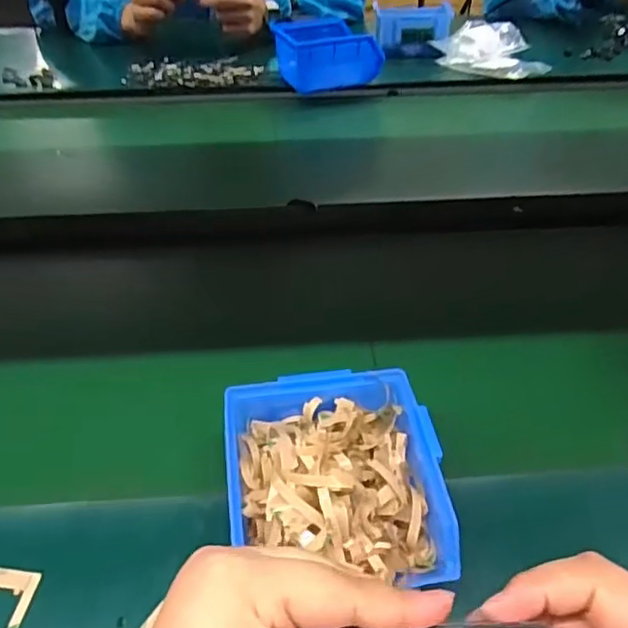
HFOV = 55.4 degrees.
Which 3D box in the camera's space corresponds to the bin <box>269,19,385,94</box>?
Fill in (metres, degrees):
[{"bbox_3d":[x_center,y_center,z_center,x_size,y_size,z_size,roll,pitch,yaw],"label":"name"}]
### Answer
[{"bbox_3d":[0.013,-0.385,0.884,0.145,0.072,0.114,-14,45,-15],"label":"bin"}]

